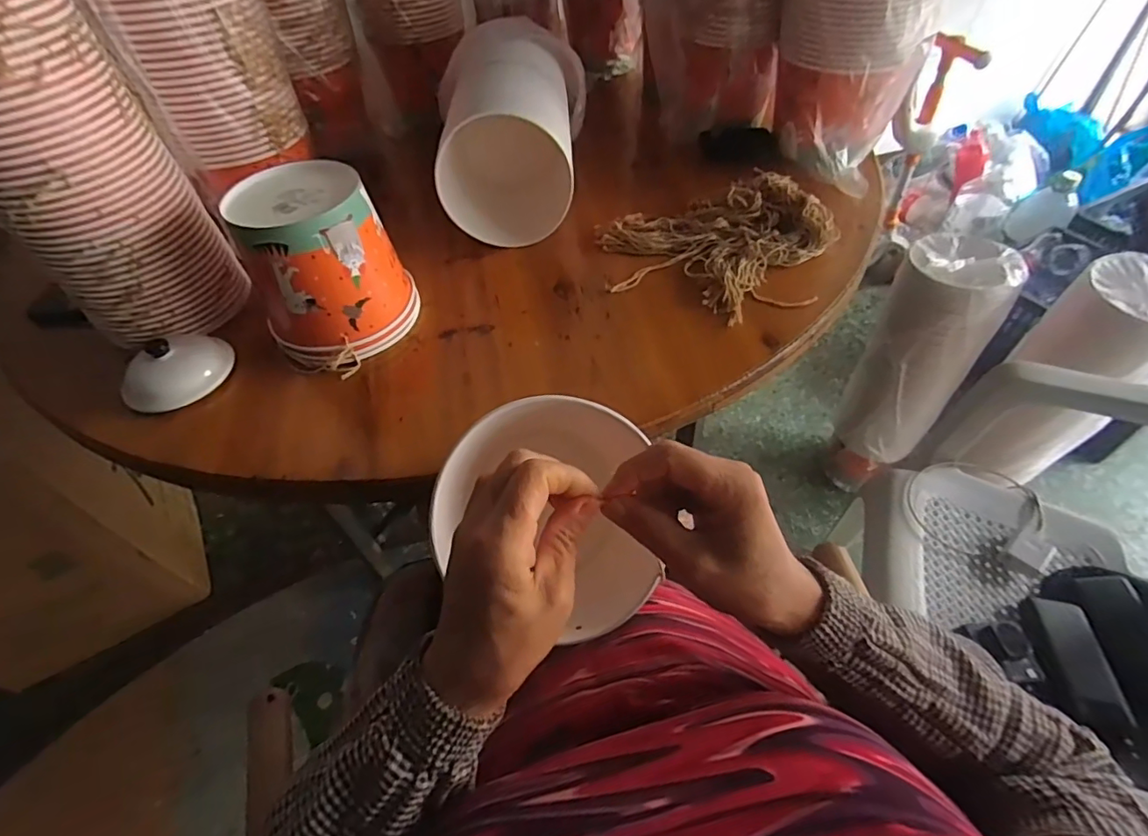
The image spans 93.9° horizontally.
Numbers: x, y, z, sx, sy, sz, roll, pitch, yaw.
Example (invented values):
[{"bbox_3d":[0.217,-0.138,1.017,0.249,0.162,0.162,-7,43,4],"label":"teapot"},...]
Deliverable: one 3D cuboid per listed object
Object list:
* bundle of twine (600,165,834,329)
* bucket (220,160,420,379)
[{"bbox_3d":[0.183,-0.213,0.656,0.285,0.036,0.240,-18,52,-10],"label":"bundle of twine"},{"bbox_3d":[-0.258,-0.155,0.563,0.155,0.160,0.130,-34,56,-21],"label":"bucket"}]

